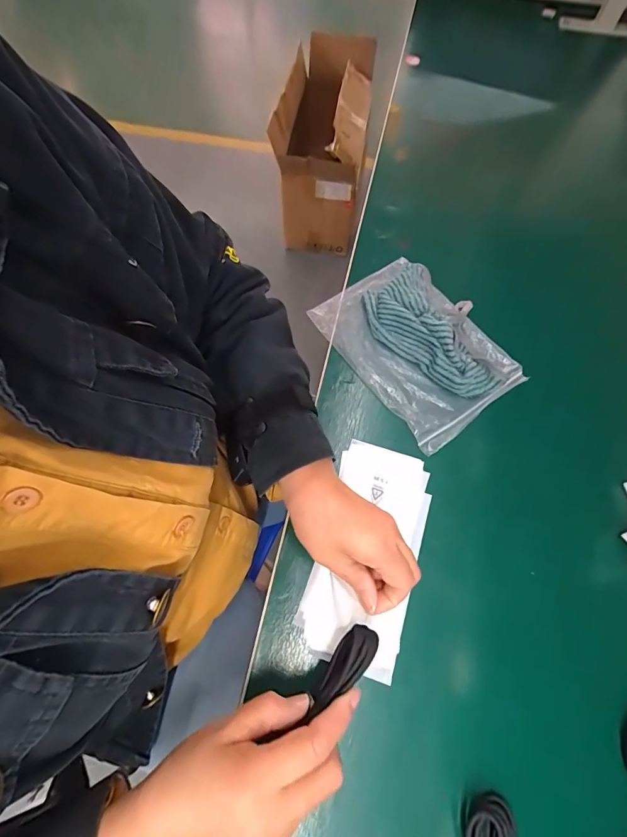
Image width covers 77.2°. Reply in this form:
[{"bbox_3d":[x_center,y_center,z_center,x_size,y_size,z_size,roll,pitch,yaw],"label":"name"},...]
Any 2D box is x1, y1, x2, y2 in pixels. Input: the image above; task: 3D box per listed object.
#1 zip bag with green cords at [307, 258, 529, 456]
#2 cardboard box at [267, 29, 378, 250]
[{"bbox_3d":[0.112,-0.088,0.429,0.146,0.032,0.208,-35,71,-14],"label":"zip bag with green cords"},{"bbox_3d":[0.034,-0.984,1.478,0.299,0.424,0.681,6,67,3],"label":"cardboard box"}]

